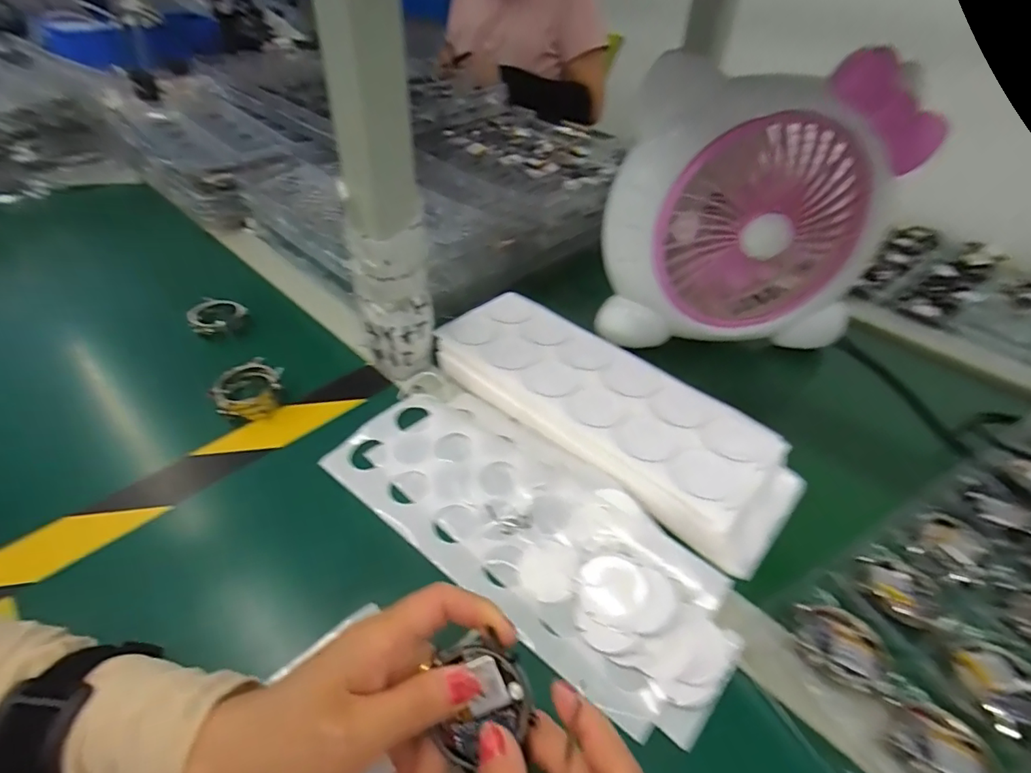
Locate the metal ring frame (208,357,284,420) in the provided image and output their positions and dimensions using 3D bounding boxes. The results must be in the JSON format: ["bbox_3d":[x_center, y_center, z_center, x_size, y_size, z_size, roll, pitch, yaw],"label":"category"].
[{"bbox_3d":[-0.223,0.004,0.433,0.049,0.024,0.051,-8,43,-12],"label":"metal ring frame"}]

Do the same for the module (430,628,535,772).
[{"bbox_3d":[-0.017,0.133,0.222,0.044,0.010,0.044,-5,72,14],"label":"module"}]

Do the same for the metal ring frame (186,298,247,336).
[{"bbox_3d":[-0.293,-0.070,0.511,0.053,0.015,0.053,-15,45,-20],"label":"metal ring frame"}]

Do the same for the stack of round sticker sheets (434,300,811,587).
[{"bbox_3d":[0.071,0.015,0.426,0.305,0.030,0.119,32,49,28],"label":"stack of round sticker sheets"}]

